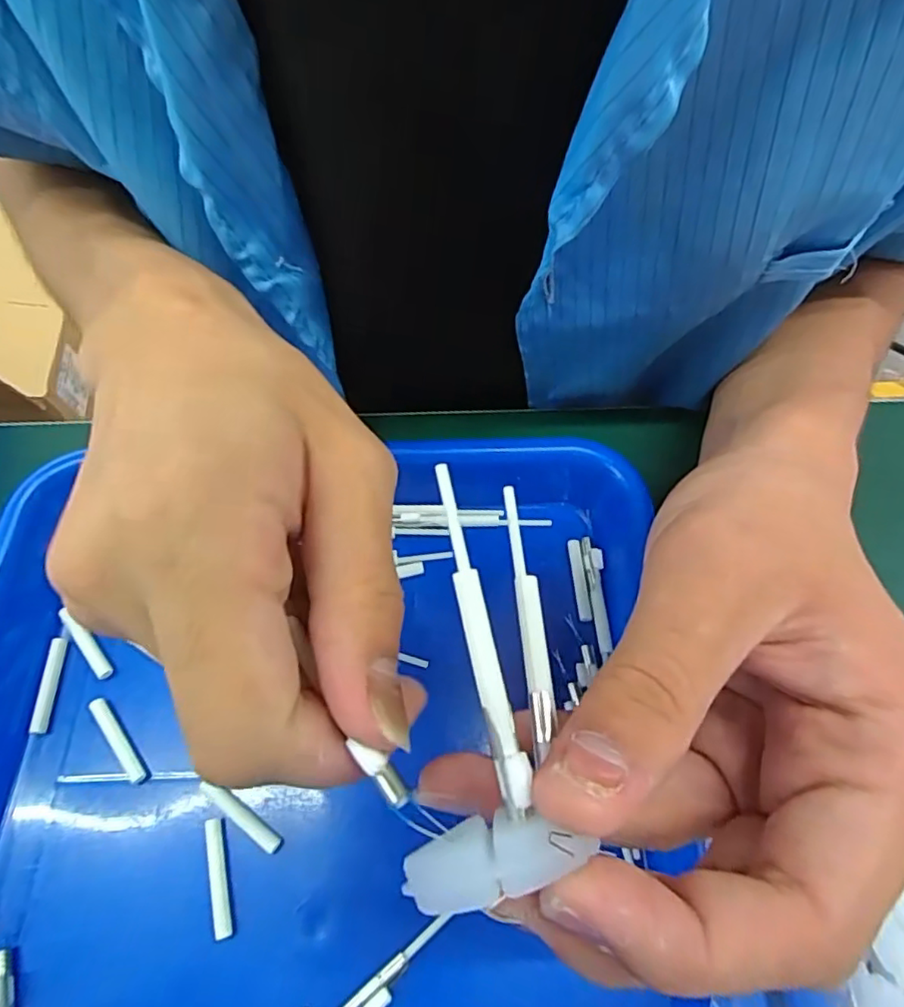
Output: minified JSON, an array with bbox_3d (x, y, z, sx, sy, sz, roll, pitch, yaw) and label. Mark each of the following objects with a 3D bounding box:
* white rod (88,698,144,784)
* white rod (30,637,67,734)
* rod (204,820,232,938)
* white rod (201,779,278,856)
[{"bbox_3d":[-0.118,0.083,0.208,0.006,0.004,0.033,-36,67,-18],"label":"white rod"},{"bbox_3d":[-0.147,0.066,0.217,0.005,0.004,0.033,-3,61,-2],"label":"white rod"},{"bbox_3d":[-0.075,0.118,0.189,0.006,0.004,0.033,-14,62,-8],"label":"rod"},{"bbox_3d":[-0.070,0.103,0.196,0.033,0.004,0.006,34,66,17],"label":"white rod"}]

